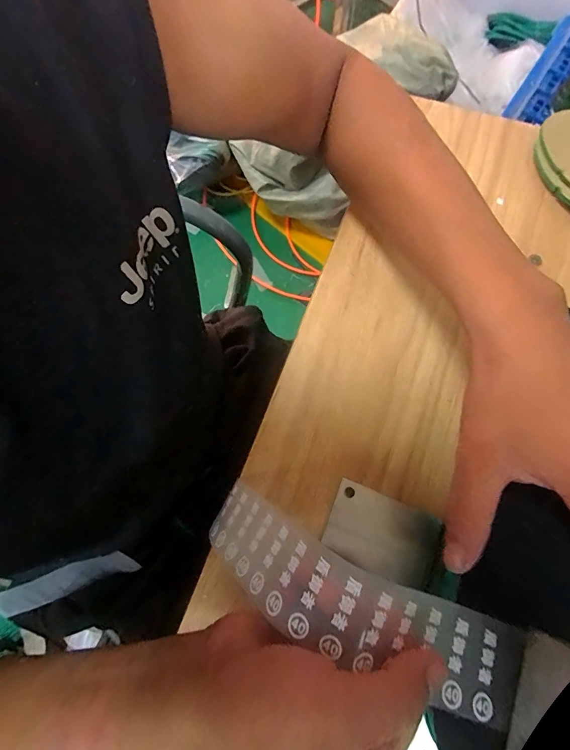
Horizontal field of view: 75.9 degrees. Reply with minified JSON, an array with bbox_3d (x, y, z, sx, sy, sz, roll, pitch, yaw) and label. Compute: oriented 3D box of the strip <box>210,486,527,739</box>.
[{"bbox_3d":[0.028,0.114,0.194,0.177,0.063,0.044,21,75,19],"label":"strip"}]

